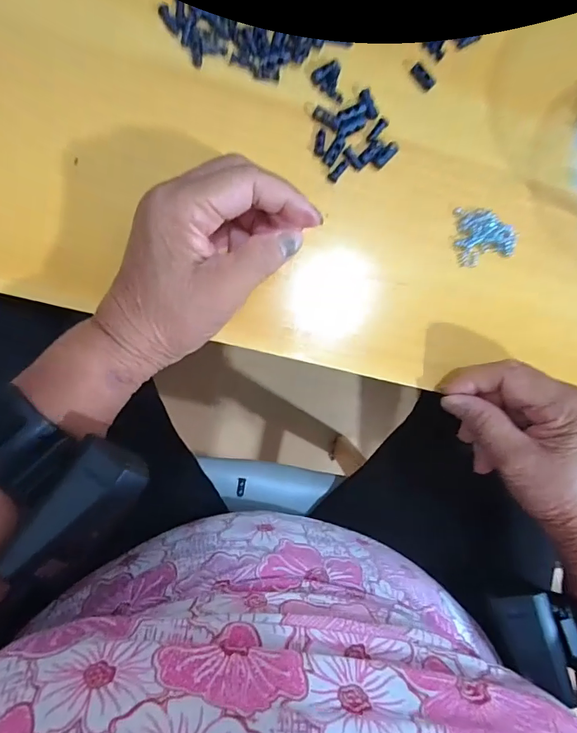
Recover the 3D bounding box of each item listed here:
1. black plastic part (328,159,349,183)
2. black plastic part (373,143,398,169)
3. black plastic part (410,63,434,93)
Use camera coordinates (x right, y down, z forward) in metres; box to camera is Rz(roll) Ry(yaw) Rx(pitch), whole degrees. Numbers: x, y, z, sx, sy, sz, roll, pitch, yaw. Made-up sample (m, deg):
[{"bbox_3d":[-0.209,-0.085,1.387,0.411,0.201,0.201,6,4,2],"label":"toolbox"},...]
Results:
[{"bbox_3d":[0.033,-0.131,0.291,0.007,0.004,0.016,36,86,-8],"label":"black plastic part"},{"bbox_3d":[0.065,-0.142,0.293,0.008,0.004,0.019,45,85,-7],"label":"black plastic part"},{"bbox_3d":[0.092,-0.197,0.297,0.007,0.005,0.018,-43,97,-6],"label":"black plastic part"}]

